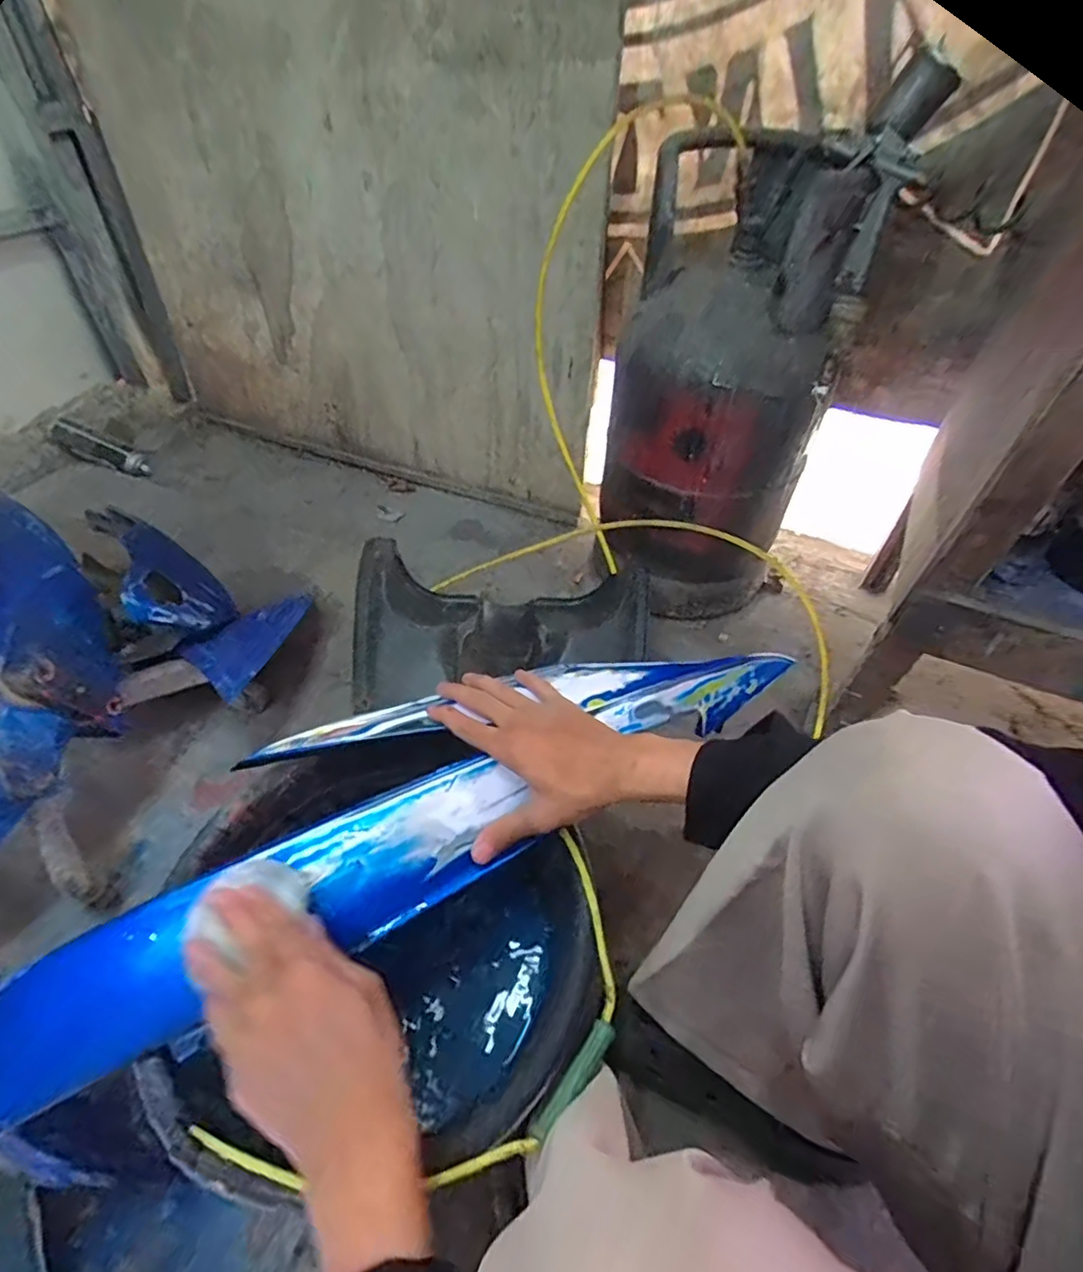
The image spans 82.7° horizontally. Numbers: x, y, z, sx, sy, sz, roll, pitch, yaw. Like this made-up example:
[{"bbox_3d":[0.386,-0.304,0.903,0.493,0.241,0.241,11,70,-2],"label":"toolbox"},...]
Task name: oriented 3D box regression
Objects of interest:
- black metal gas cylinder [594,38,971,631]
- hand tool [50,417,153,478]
[{"bbox_3d":[0.256,-0.332,0.871,0.271,0.558,0.312,23,50,20],"label":"black metal gas cylinder"},{"bbox_3d":[-0.927,-0.401,1.306,0.214,0.048,0.050,23,46,-12],"label":"hand tool"}]

